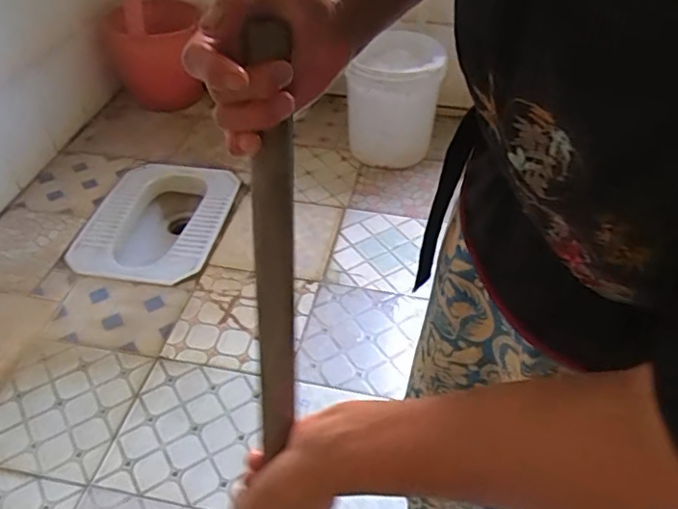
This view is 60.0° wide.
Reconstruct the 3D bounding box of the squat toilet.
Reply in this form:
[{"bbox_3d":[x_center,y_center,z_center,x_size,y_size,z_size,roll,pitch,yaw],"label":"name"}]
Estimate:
[{"bbox_3d":[-0.502,-0.059,1.688,0.356,0.149,0.473,8,43,8],"label":"squat toilet"}]

